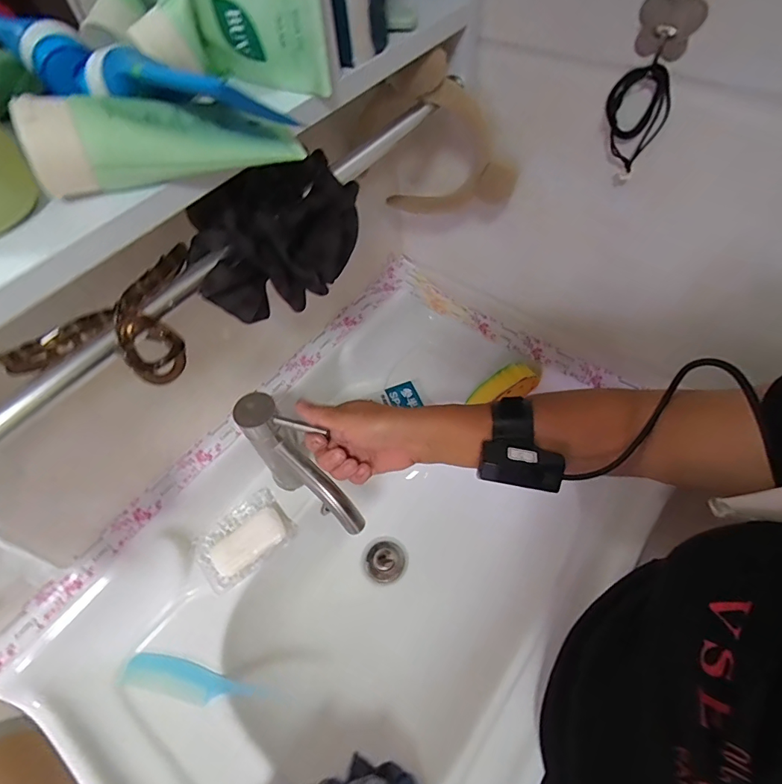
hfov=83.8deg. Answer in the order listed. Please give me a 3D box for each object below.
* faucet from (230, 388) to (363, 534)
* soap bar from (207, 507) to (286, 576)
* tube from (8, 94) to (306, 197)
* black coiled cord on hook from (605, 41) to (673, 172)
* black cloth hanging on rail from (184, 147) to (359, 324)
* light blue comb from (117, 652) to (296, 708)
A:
[{"bbox_3d":[-0.090,0.091,0.503,0.154,0.175,0.050,29,63,22],"label":"faucet"},{"bbox_3d":[-0.178,0.184,0.538,0.092,0.019,0.047,-35,60,-17],"label":"soap bar"},{"bbox_3d":[-0.120,-0.136,0.240,0.131,0.038,0.042,-16,55,-24],"label":"tube"},{"bbox_3d":[0.203,-0.231,0.364,0.050,0.081,0.025,23,61,18],"label":"black coiled cord on hook"},{"bbox_3d":[-0.080,-0.113,0.325,0.139,0.079,0.079,-35,61,-17],"label":"black cloth hanging on rail"},{"bbox_3d":[-0.201,0.321,0.476,0.181,0.004,0.034,13,47,3],"label":"light blue comb"}]

